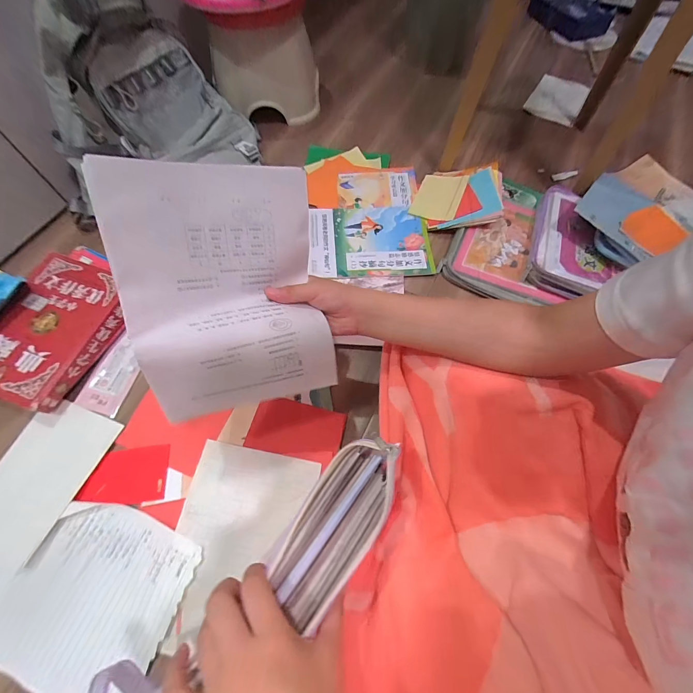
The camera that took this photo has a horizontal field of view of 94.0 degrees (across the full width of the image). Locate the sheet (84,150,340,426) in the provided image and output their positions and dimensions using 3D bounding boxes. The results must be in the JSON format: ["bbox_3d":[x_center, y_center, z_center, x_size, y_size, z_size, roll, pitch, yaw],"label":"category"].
[{"bbox_3d":[-0.120,-0.056,0.341,0.192,0.028,0.247,-13,101,-23],"label":"sheet"}]

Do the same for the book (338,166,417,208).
[{"bbox_3d":[0.069,-0.364,0.739,0.174,0.017,0.119,-1,67,0],"label":"book"}]

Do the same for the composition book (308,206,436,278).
[{"bbox_3d":[0.046,-0.226,0.668,0.241,0.016,0.188,-3,64,1],"label":"composition book"}]

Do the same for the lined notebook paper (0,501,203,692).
[{"bbox_3d":[-0.355,0.322,0.430,0.284,0.015,0.205,18,66,11],"label":"lined notebook paper"}]

